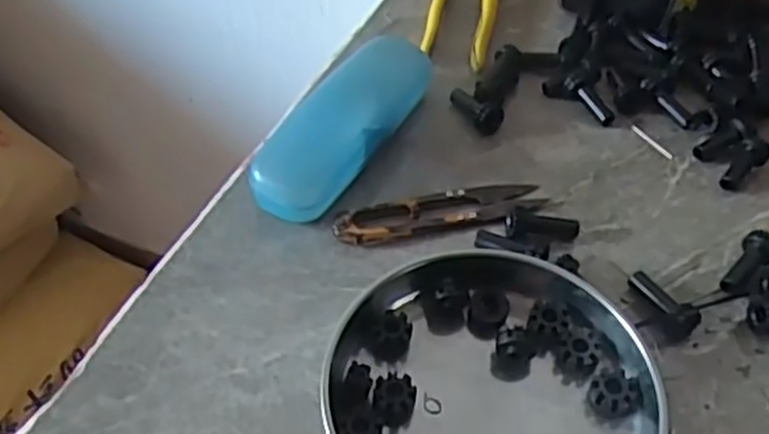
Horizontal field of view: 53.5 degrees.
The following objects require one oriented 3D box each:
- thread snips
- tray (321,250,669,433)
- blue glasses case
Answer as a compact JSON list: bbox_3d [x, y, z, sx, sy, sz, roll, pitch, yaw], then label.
[{"bbox_3d":[0.031,-0.004,0.413,0.117,0.011,0.025,-13,49,-13],"label":"thread snips"},{"bbox_3d":[0.048,0.075,0.330,0.140,0.031,0.130,1,47,-1],"label":"tray"},{"bbox_3d":[-0.021,-0.057,0.442,0.049,0.038,0.156,21,50,17],"label":"blue glasses case"}]

